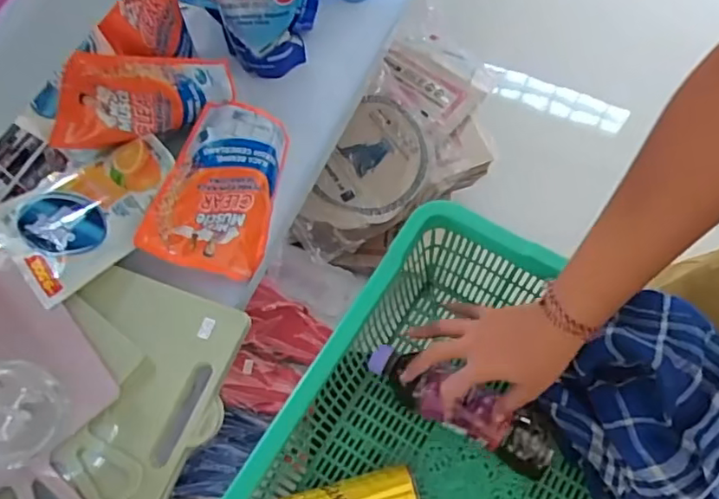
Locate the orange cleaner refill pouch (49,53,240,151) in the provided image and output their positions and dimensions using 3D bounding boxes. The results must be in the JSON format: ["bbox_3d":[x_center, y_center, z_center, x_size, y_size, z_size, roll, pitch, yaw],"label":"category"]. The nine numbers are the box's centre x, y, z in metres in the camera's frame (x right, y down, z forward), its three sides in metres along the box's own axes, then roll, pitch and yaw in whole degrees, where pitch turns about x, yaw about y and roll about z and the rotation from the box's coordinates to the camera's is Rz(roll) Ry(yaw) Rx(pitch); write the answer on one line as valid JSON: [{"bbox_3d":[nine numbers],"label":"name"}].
[{"bbox_3d":[-0.241,-0.154,0.665,0.185,0.147,0.046,1,43,-41],"label":"orange cleaner refill pouch"}]

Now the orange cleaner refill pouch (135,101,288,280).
[{"bbox_3d":[-0.160,-0.071,0.661,0.128,0.057,0.194,11,67,6],"label":"orange cleaner refill pouch"}]

